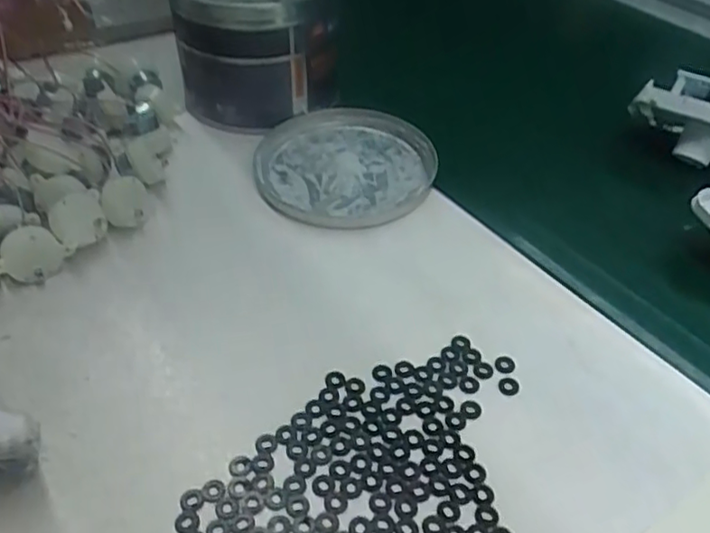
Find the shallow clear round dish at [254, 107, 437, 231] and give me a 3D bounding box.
[{"bbox_3d":[-0.006,-0.078,0.479,0.125,0.029,0.131,2,45,2],"label":"shallow clear round dish"}]

